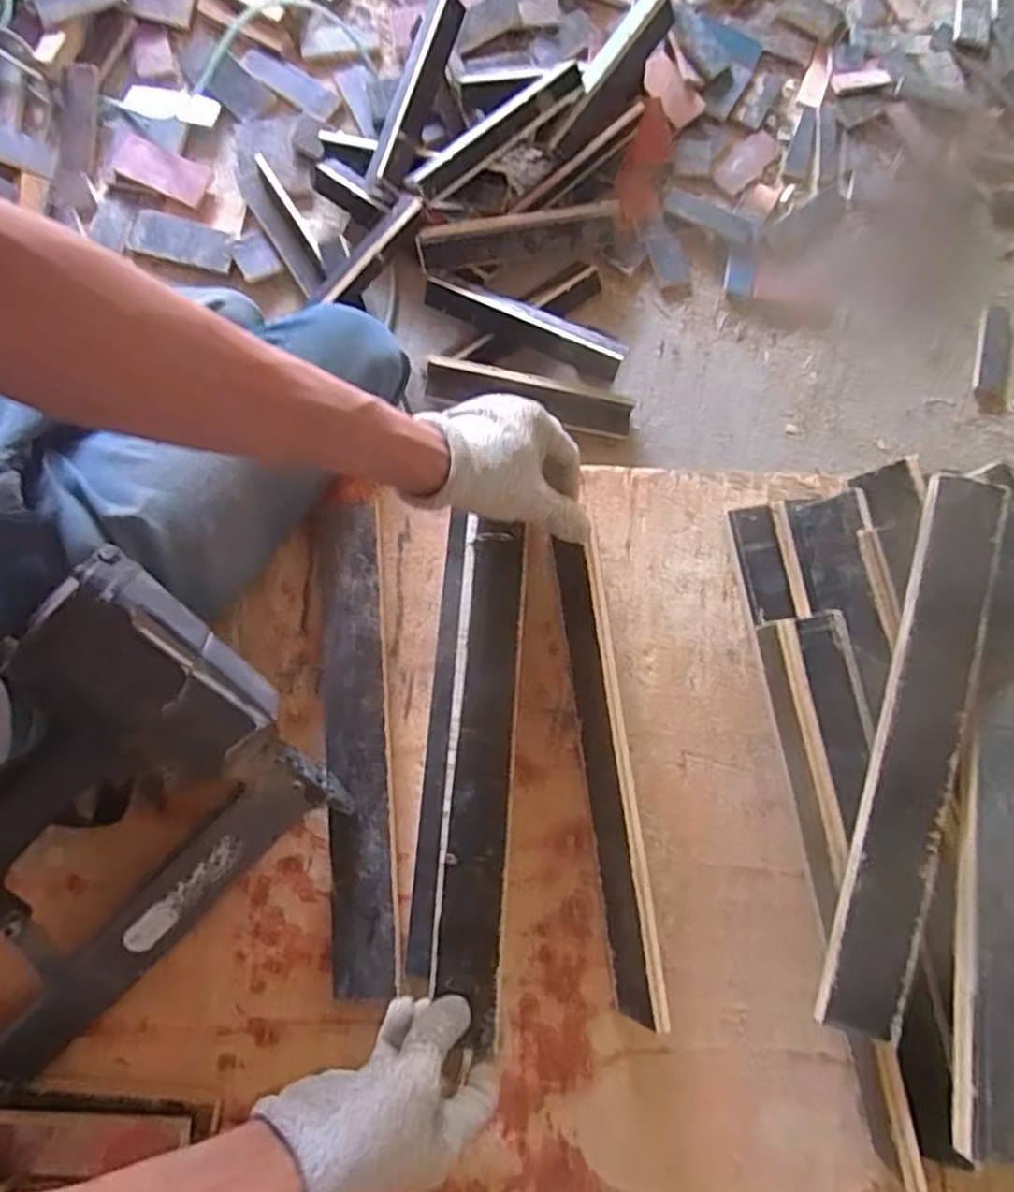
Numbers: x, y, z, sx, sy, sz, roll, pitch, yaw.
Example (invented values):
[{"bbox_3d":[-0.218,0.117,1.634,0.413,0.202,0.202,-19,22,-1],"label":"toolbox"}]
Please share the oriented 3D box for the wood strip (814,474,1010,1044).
[{"bbox_3d":[0.270,0.100,0.446,0.050,0.007,0.363,14,86,11],"label":"wood strip"}]

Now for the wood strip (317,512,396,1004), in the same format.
[{"bbox_3d":[-0.120,0.106,0.526,0.049,0.020,0.372,-4,78,-1],"label":"wood strip"}]

